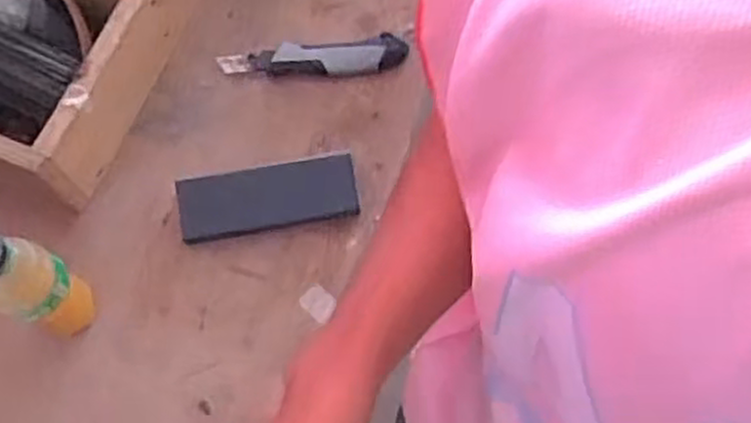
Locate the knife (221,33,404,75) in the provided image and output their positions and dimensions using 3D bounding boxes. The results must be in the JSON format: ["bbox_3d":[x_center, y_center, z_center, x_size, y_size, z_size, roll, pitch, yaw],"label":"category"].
[{"bbox_3d":[-0.060,-0.150,0.756,0.178,0.019,0.035,-7,73,-3],"label":"knife"}]

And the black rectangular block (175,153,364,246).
[{"bbox_3d":[-0.098,-0.012,0.704,0.157,0.017,0.058,-9,73,-4],"label":"black rectangular block"}]

